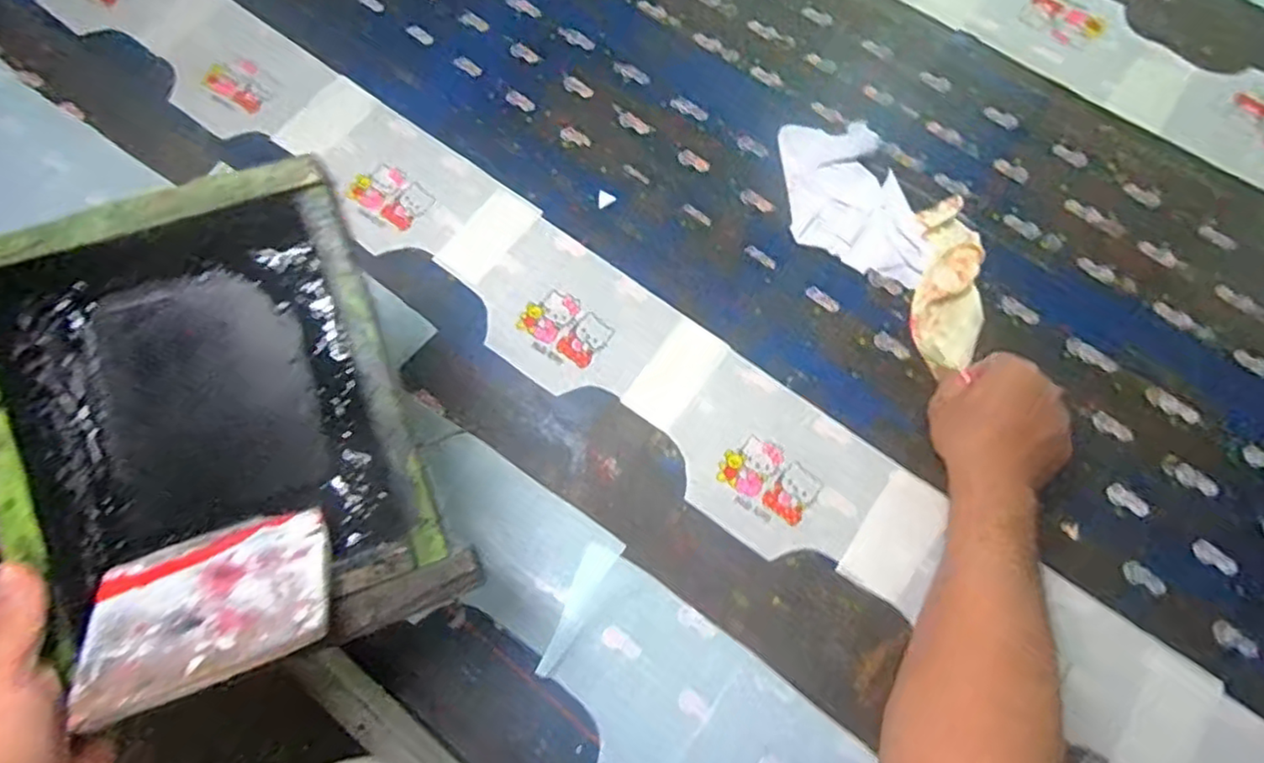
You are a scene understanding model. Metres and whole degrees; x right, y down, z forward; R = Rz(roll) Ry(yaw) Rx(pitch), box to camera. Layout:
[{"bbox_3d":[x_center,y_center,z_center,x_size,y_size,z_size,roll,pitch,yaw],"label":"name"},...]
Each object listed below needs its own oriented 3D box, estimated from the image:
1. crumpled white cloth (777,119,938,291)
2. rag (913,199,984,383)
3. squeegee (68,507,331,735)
[{"bbox_3d":[0.211,-0.176,0.631,0.114,0.018,0.183,-7,71,-2],"label":"crumpled white cloth"},{"bbox_3d":[0.296,-0.095,0.604,0.059,0.026,0.181,9,75,4],"label":"rag"},{"bbox_3d":[-0.236,0.123,0.366,0.127,0.010,0.096,-20,45,-10],"label":"squeegee"}]

